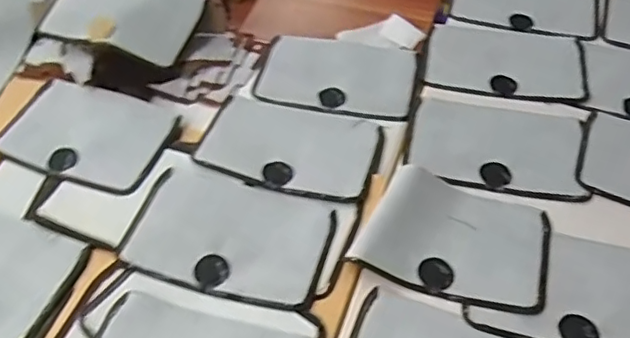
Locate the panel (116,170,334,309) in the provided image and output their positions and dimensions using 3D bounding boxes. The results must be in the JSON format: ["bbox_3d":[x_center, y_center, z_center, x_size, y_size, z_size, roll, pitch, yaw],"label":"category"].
[{"bbox_3d":[-0.097,0.072,0.662,0.219,0.009,0.141,13,53,11],"label":"panel"}]

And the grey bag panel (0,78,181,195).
[{"bbox_3d":[-0.294,-0.048,0.754,0.212,0.012,0.139,17,54,14],"label":"grey bag panel"}]

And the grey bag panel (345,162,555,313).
[{"bbox_3d":[0.156,0.075,0.646,0.195,0.017,0.144,17,54,13],"label":"grey bag panel"}]

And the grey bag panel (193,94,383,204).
[{"bbox_3d":[-0.030,-0.033,0.744,0.219,0.016,0.141,13,53,11],"label":"grey bag panel"}]

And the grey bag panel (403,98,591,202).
[{"bbox_3d":[0.226,-0.032,0.737,0.210,0.016,0.142,10,53,8],"label":"grey bag panel"}]

